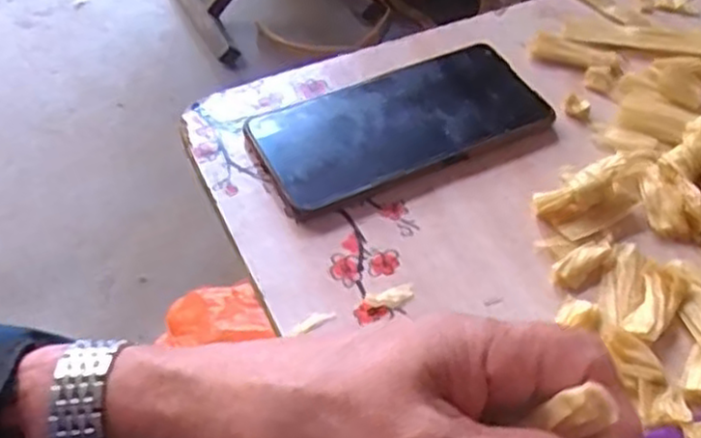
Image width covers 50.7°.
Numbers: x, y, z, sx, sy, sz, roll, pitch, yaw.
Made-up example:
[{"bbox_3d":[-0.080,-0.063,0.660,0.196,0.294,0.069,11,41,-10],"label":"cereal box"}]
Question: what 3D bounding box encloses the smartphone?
[{"bbox_3d":[0.031,-0.055,0.421,0.167,0.013,0.075,-20,55,-18],"label":"smartphone"}]

